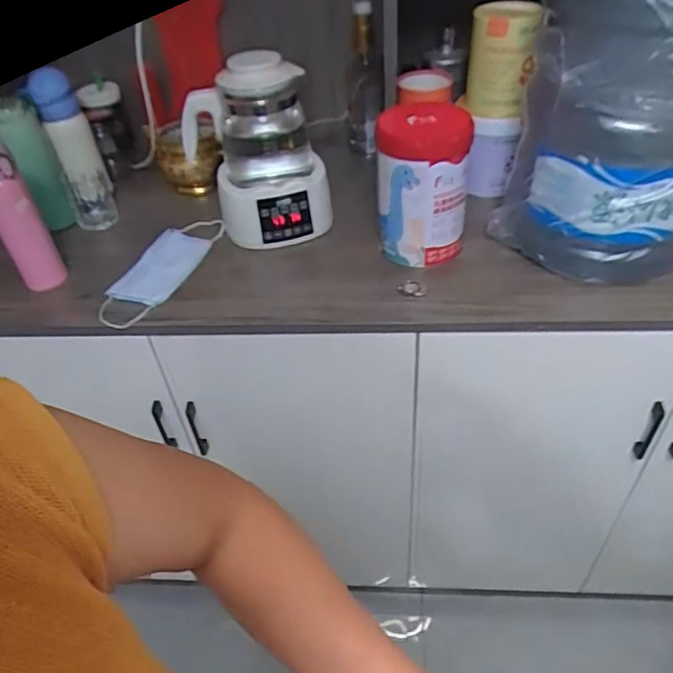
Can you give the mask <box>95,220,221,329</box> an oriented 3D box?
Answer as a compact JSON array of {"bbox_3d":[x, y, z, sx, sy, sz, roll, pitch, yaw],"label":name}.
[{"bbox_3d":[-0.265,-0.110,0.875,0.096,0.020,0.272,9,45,16],"label":"mask"}]

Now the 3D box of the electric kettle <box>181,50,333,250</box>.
[{"bbox_3d":[-0.119,-0.272,0.861,0.194,0.248,0.137,-12,43,-6],"label":"electric kettle"}]

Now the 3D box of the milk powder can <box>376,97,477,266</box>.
[{"bbox_3d":[0.122,-0.216,0.820,0.131,0.198,0.123,-3,43,4],"label":"milk powder can"}]

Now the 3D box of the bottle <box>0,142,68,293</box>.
[{"bbox_3d":[-0.432,-0.151,0.781,0.058,0.222,0.059,-28,46,-21],"label":"bottle"}]

